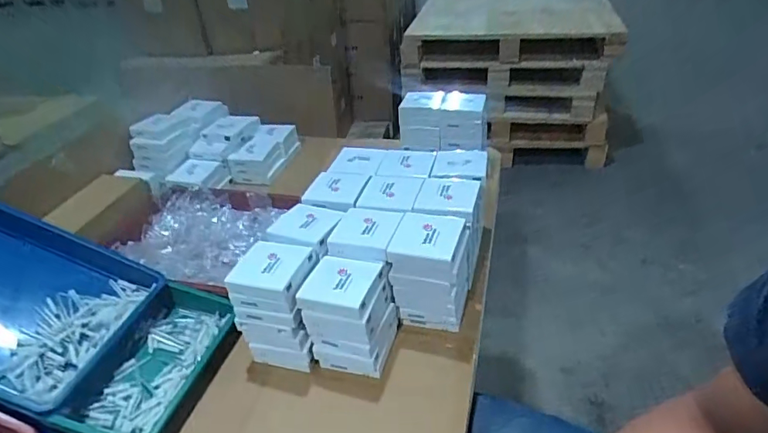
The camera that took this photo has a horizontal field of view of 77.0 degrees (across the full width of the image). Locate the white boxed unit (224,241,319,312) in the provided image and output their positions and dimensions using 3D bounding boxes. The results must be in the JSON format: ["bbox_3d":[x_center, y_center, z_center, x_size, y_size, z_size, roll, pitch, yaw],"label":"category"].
[{"bbox_3d":[-0.142,0.073,0.621,0.090,0.041,0.085,8,36,18],"label":"white boxed unit"}]

